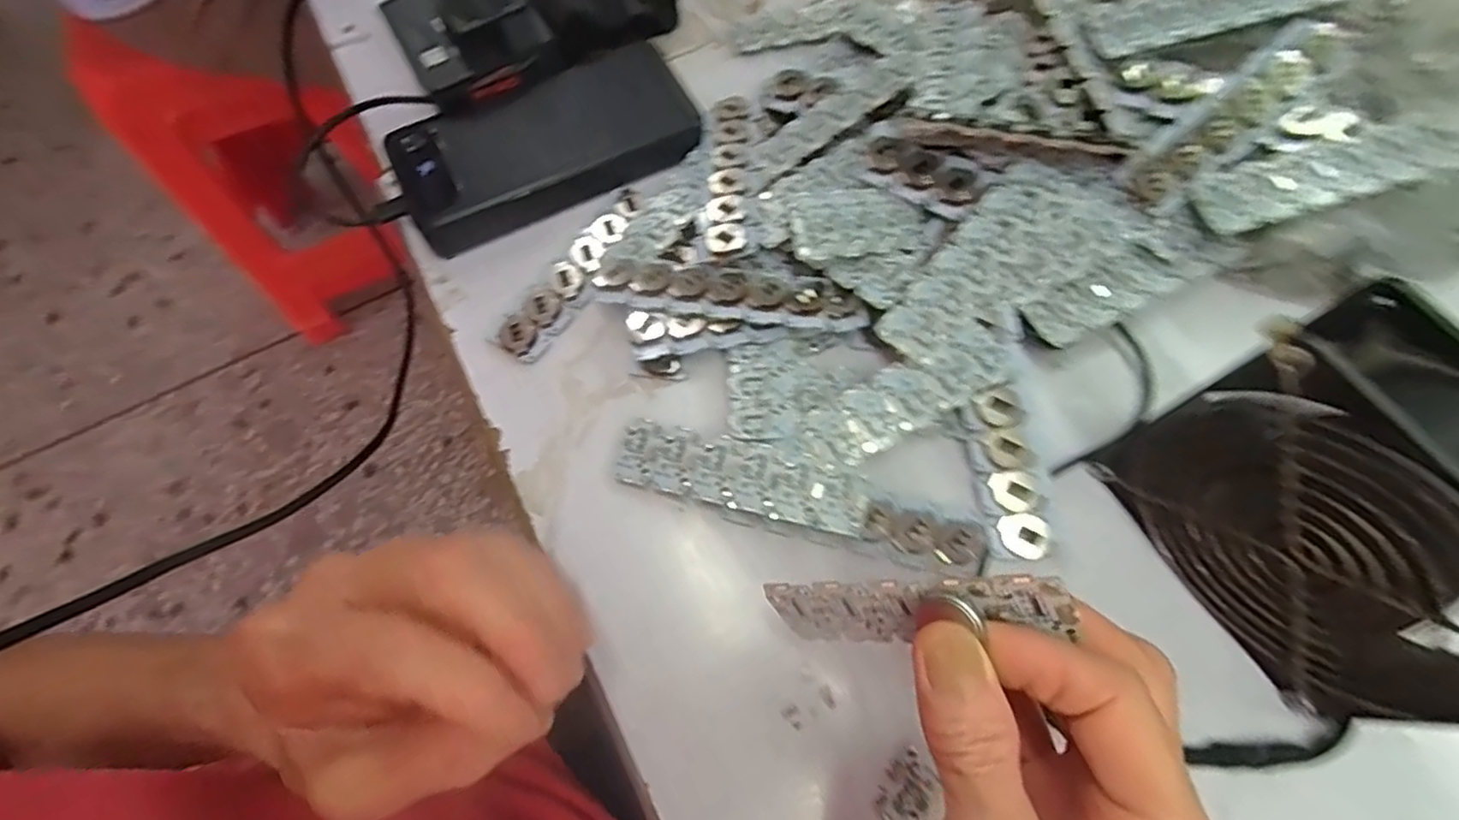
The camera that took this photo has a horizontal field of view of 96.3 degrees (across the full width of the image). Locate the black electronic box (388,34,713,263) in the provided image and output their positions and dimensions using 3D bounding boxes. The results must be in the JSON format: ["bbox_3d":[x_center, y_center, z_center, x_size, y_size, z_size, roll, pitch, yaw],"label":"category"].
[{"bbox_3d":[-0.096,-0.140,0.340,0.147,0.025,0.070,-26,70,-9],"label":"black electronic box"}]

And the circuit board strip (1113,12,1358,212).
[{"bbox_3d":[0.227,-0.132,0.291,0.114,0.010,0.029,-40,72,1],"label":"circuit board strip"}]

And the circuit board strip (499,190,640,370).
[{"bbox_3d":[-0.073,-0.070,0.323,0.025,0.008,0.107,31,72,13],"label":"circuit board strip"}]

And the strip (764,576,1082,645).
[{"bbox_3d":[0.052,0.060,0.191,0.087,0.029,0.004,-12,32,34],"label":"strip"}]

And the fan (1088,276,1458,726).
[{"bbox_3d":[0.199,0.038,0.214,0.044,0.118,0.119,-28,70,-10],"label":"fan"}]

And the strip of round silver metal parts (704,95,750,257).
[{"bbox_3d":[-0.001,-0.117,0.322,0.020,0.005,0.103,-8,60,16],"label":"strip of round silver metal parts"}]

